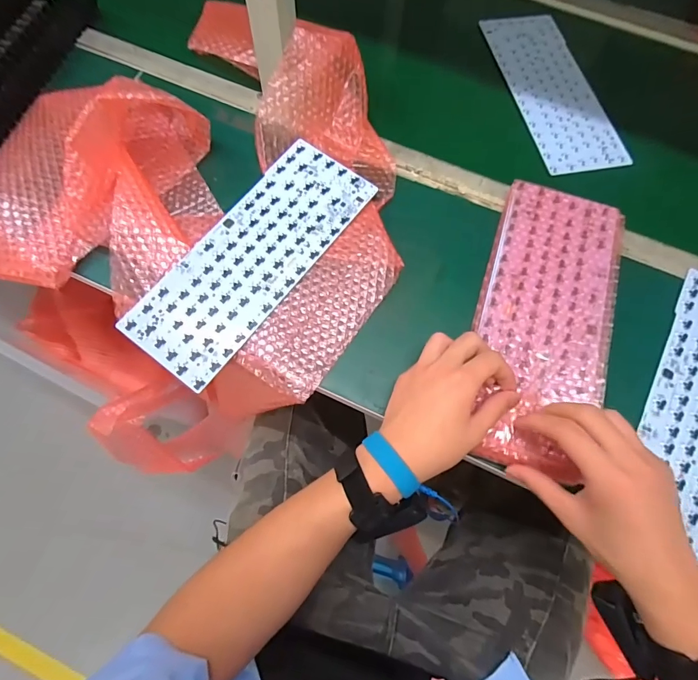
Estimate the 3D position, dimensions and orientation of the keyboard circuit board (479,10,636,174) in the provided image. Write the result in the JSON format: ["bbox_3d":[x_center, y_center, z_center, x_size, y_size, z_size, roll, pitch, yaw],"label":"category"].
[{"bbox_3d":[0.295,-0.373,0.580,0.117,0.006,0.309,-9,71,-5],"label":"keyboard circuit board"}]

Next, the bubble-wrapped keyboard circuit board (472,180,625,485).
[{"bbox_3d":[0.210,-0.024,0.422,0.133,0.026,0.319,15,71,3],"label":"bubble-wrapped keyboard circuit board"}]

